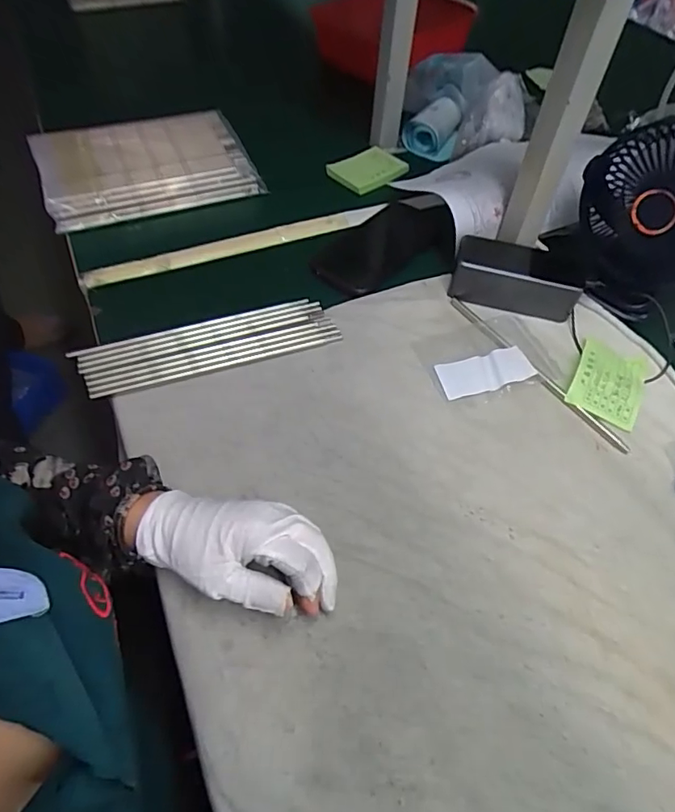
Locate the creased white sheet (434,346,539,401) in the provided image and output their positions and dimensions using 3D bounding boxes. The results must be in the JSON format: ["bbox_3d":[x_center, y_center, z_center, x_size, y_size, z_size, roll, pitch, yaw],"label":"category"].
[{"bbox_3d":[0.142,-0.033,0.497,0.093,0.004,0.041,-15,56,-11],"label":"creased white sheet"}]

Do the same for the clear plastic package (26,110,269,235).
[{"bbox_3d":[-0.252,-0.320,0.675,0.254,0.034,0.200,-19,56,-17],"label":"clear plastic package"}]

